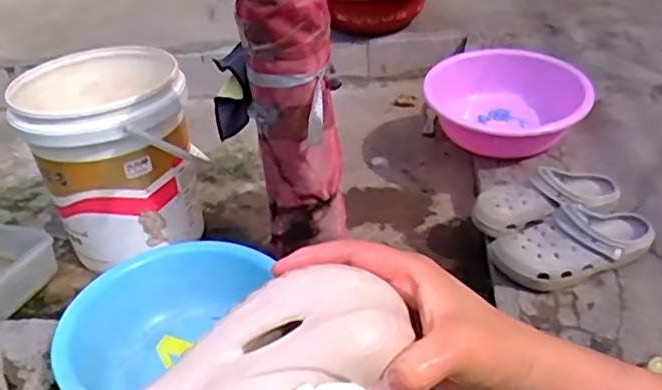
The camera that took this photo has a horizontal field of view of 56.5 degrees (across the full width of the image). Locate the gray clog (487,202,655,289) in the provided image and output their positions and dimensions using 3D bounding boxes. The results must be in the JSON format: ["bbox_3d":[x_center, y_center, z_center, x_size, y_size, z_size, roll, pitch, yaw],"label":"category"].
[{"bbox_3d":[0.448,0.090,1.124,0.306,0.104,0.127,-16,35,-16],"label":"gray clog"}]

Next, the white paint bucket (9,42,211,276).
[{"bbox_3d":[-0.430,-0.089,1.249,0.315,0.328,0.357,-9,34,-6],"label":"white paint bucket"}]

